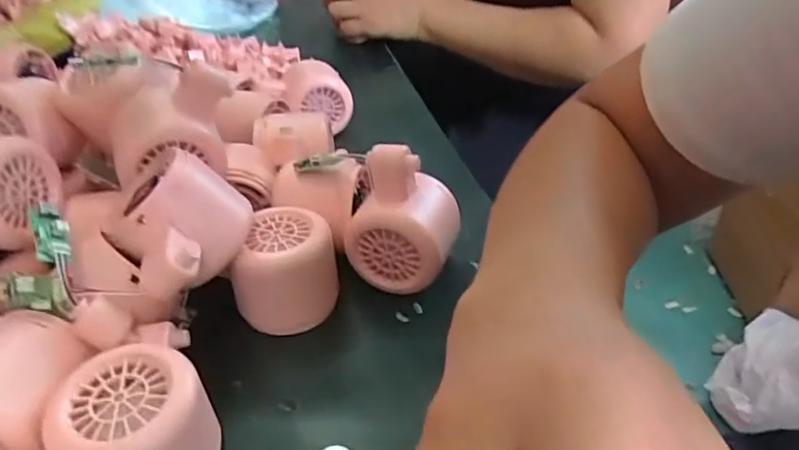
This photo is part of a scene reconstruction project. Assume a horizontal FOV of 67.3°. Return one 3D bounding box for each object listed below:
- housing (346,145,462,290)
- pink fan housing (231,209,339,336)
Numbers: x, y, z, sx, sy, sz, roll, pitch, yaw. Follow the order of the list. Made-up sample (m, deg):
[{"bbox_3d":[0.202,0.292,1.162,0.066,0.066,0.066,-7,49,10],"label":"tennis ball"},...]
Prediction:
[{"bbox_3d":[0.001,-0.004,0.346,0.057,0.083,0.051,8,36,17],"label":"housing"},{"bbox_3d":[-0.062,0.026,0.334,0.054,0.050,0.055,-7,34,-5],"label":"pink fan housing"}]

